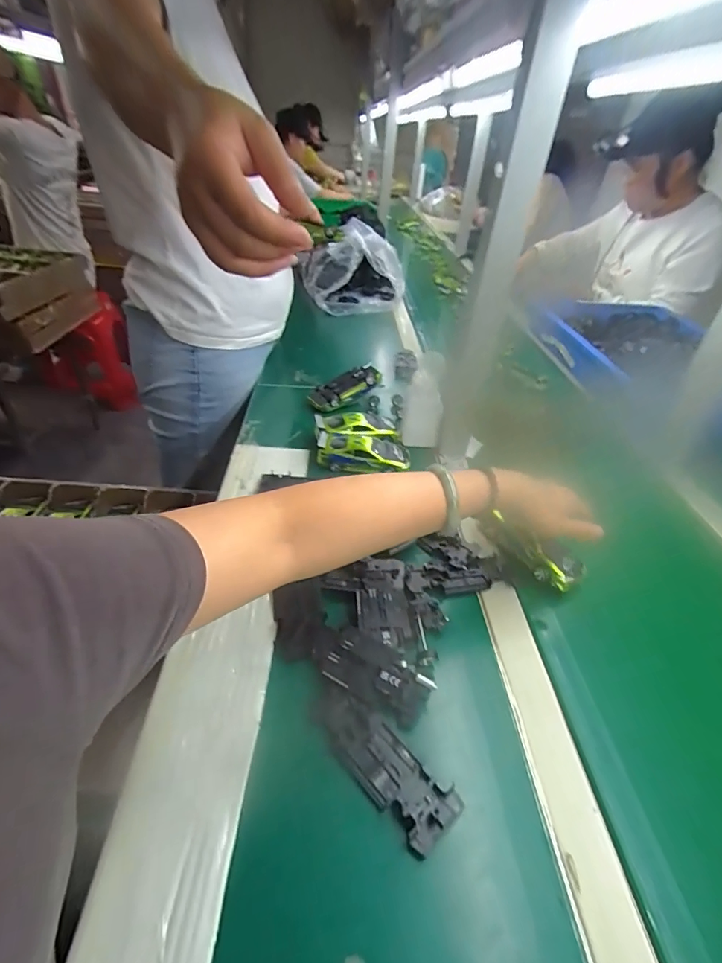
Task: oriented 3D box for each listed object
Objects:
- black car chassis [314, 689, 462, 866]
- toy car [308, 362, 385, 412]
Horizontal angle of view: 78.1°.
[{"bbox_3d":[0.015,0.209,0.335,0.045,0.008,0.122,-27,49,-35],"label":"black car chassis"},{"bbox_3d":[-0.027,-0.160,0.771,0.130,0.033,0.047,-29,48,-15],"label":"toy car"}]

